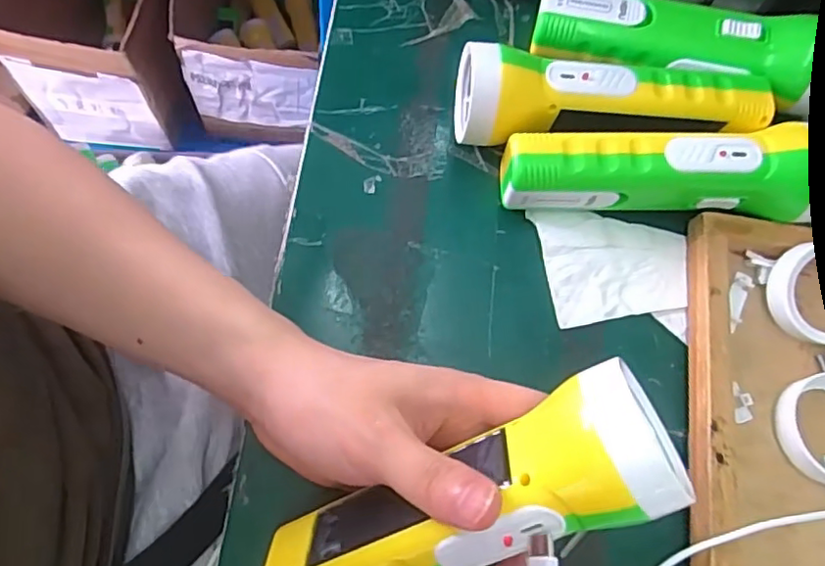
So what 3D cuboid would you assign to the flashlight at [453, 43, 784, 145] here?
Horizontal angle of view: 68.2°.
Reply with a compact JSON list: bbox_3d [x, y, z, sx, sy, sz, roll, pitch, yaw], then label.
[{"bbox_3d":[0.109,-0.094,0.333,0.169,0.045,0.044,3,70,-2],"label":"flashlight"}]

